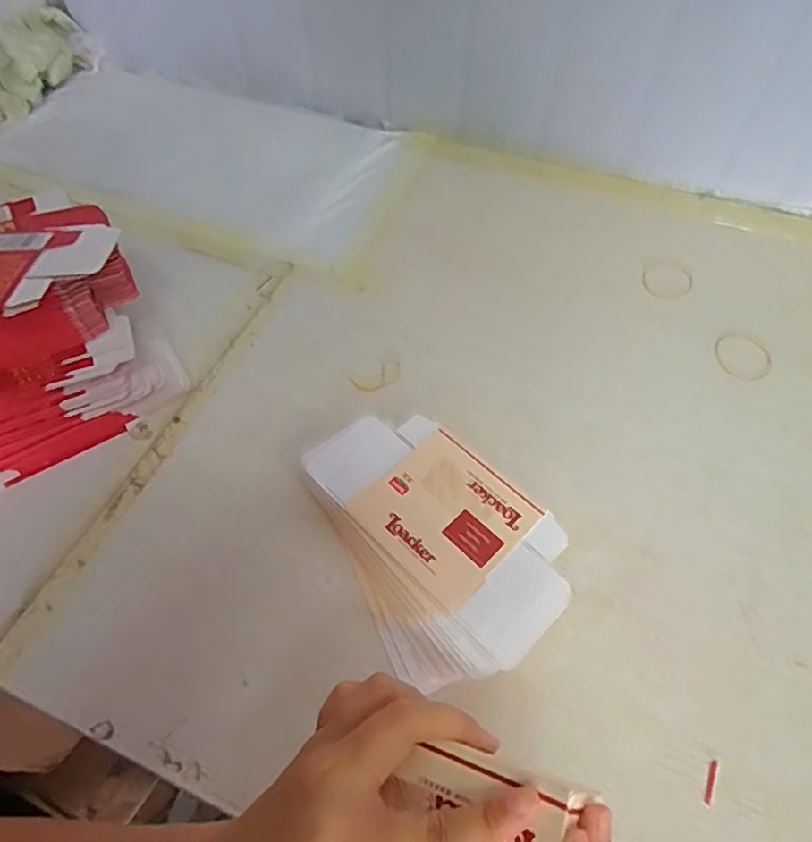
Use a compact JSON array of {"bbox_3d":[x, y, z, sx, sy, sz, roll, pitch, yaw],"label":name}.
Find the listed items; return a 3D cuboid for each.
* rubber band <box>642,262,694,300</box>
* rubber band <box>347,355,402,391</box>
[{"bbox_3d":[0.260,-0.140,0.559,0.048,0.004,0.048,-40,64,-21],"label":"rubber band"},{"bbox_3d":[-0.024,-0.040,0.496,0.048,0.004,0.024,-30,61,-16],"label":"rubber band"}]

